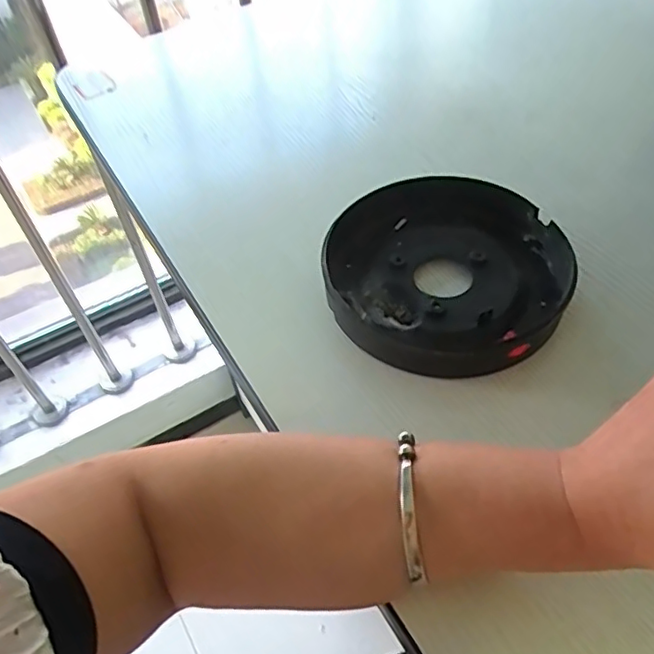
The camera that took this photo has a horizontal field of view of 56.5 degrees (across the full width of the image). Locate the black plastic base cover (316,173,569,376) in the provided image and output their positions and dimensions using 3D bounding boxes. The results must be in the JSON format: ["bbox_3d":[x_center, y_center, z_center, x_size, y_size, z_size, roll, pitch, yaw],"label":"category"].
[{"bbox_3d":[0.076,-0.038,0.386,0.150,0.038,0.148,-8,51,-2],"label":"black plastic base cover"}]

